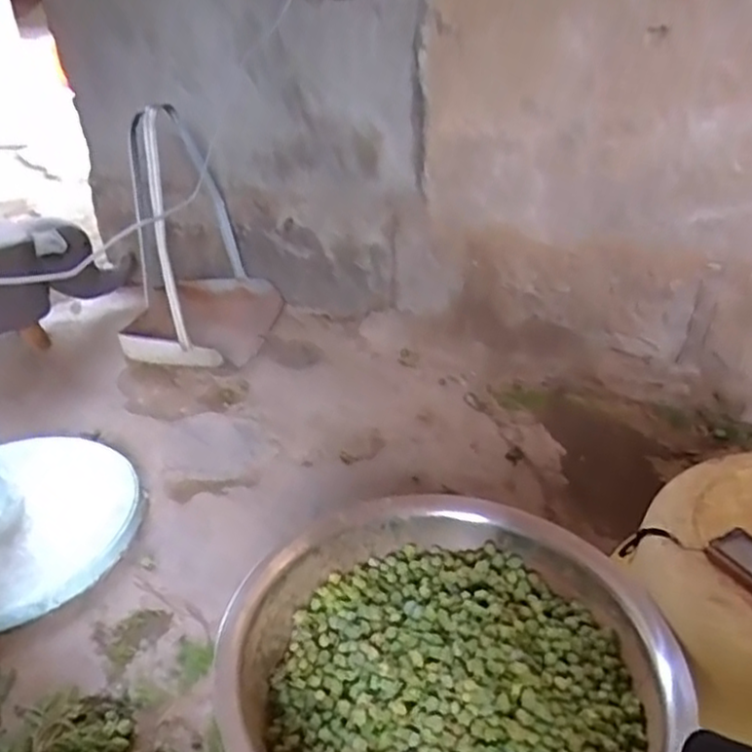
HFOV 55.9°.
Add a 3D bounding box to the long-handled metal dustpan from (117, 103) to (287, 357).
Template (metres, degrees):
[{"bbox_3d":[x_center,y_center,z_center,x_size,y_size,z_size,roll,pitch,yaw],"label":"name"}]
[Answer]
[{"bbox_3d":[-0.390,-0.296,1.495,0.273,0.483,0.330,7,33,15],"label":"long-handled metal dustpan"}]

